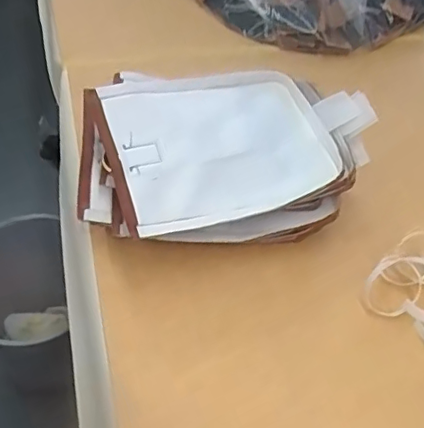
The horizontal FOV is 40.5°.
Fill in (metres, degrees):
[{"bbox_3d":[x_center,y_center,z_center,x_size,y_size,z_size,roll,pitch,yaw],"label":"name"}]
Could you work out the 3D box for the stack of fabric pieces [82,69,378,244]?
[{"bbox_3d":[0.013,-0.044,0.467,0.231,0.087,0.139,-9,55,-12],"label":"stack of fabric pieces"}]

